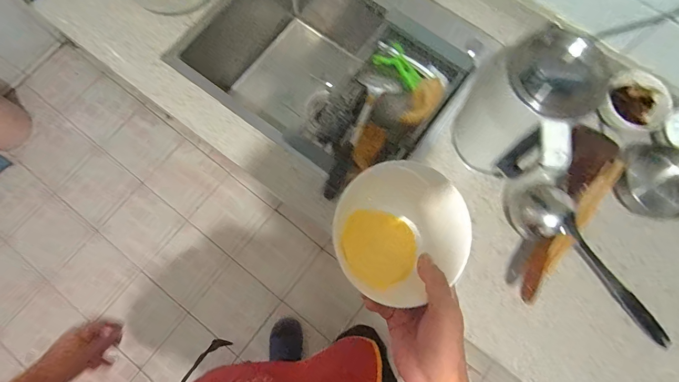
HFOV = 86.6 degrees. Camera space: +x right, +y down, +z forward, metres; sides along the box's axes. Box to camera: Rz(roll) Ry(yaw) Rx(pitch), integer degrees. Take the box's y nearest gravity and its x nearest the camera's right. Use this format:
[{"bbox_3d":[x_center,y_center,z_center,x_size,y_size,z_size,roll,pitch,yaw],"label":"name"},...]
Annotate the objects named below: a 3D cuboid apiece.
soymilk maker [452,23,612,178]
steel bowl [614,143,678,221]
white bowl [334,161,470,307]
[{"bbox_3d":[0.268,-0.105,0.574,0.153,0.248,0.167,30,78,7],"label":"soymilk maker"},{"bbox_3d":[0.568,-0.017,0.647,0.112,0.066,0.141,-15,77,-4],"label":"steel bowl"},{"bbox_3d":[0.062,0.044,0.371,0.128,0.063,0.133,0,76,0],"label":"white bowl"}]

